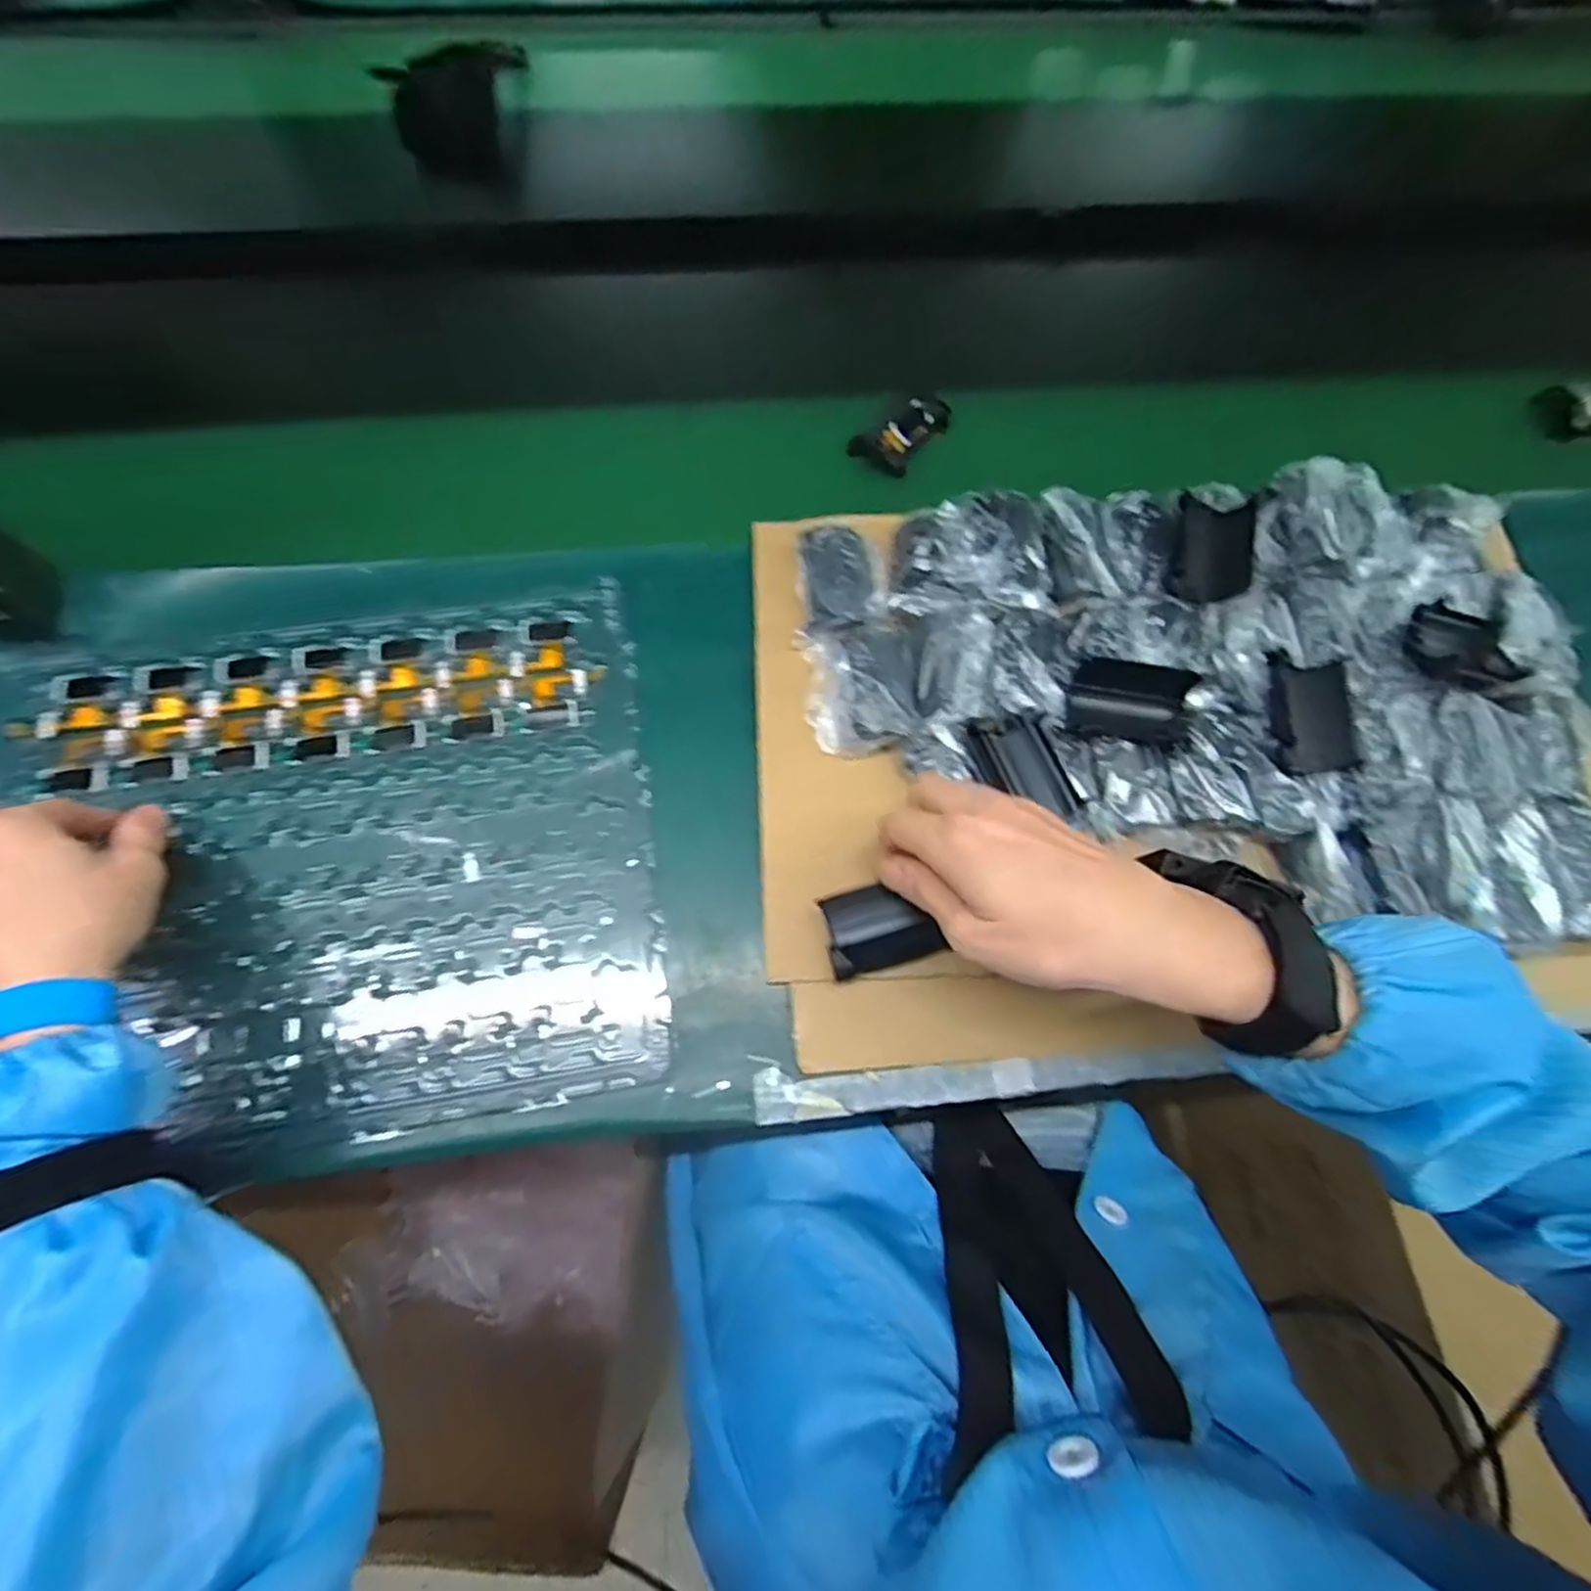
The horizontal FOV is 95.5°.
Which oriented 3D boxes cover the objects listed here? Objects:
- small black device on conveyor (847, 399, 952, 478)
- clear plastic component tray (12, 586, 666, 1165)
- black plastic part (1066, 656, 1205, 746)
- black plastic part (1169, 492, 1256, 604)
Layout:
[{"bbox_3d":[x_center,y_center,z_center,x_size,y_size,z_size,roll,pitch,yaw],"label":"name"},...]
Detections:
[{"bbox_3d":[0.077,-0.265,0.522,0.041,0.021,0.070,41,77,10],"label":"small black device on conveyor"},{"bbox_3d":[-0.251,0.031,0.406,0.334,0.016,0.297,-9,74,-3],"label":"clear plastic component tray"},{"bbox_3d":[0.198,-0.056,0.426,0.070,0.017,0.044,6,74,1],"label":"black plastic part"},{"bbox_3d":[0.262,-0.158,0.454,0.043,0.019,0.072,11,74,2],"label":"black plastic part"}]

